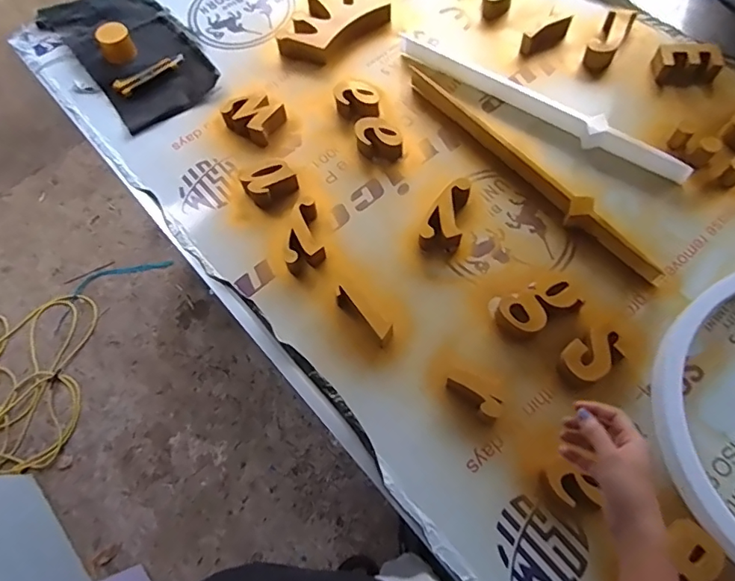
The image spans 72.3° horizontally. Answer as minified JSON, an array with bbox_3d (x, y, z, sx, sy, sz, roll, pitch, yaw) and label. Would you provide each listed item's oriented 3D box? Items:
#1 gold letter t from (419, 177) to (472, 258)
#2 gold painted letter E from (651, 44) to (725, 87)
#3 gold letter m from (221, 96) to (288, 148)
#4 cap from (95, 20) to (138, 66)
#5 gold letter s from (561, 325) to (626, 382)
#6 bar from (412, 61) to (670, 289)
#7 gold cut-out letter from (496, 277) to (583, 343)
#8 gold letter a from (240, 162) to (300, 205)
[{"bbox_3d":[0.140,-0.130,0.864,0.066,0.050,0.144,23,79,11],"label":"gold letter t"},{"bbox_3d":[0.629,-0.443,0.996,0.121,0.051,0.072,1,65,1],"label":"gold painted letter E"},{"bbox_3d":[-0.224,-0.339,0.987,0.115,0.039,0.091,24,67,12],"label":"gold letter m"},{"bbox_3d":[-0.532,-0.523,1.061,0.065,0.056,0.070,0,63,0],"label":"cap"},{"bbox_3d":[0.342,0.098,0.760,0.099,0.046,0.067,-31,68,-13],"label":"gold letter s"},{"bbox_3d":[0.282,-0.232,0.909,0.057,0.035,0.612,-36,69,-15],"label":"bar"},{"bbox_3d":[0.265,0.027,0.795,0.125,0.043,0.074,-30,68,-13],"label":"gold cut-out letter"},{"bbox_3d":[-0.178,-0.197,0.918,0.089,0.041,0.065,-31,68,-13],"label":"gold letter a"}]

